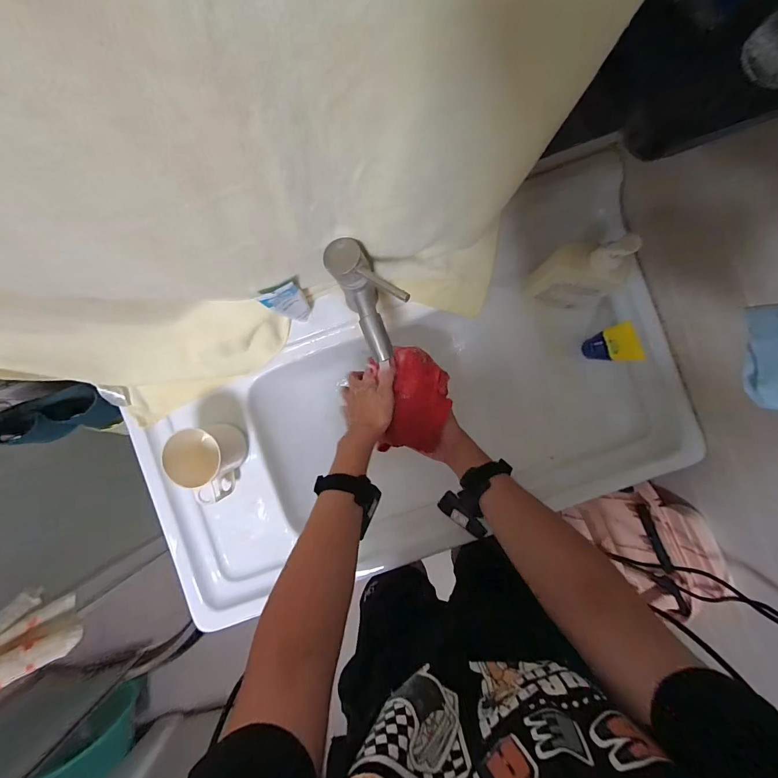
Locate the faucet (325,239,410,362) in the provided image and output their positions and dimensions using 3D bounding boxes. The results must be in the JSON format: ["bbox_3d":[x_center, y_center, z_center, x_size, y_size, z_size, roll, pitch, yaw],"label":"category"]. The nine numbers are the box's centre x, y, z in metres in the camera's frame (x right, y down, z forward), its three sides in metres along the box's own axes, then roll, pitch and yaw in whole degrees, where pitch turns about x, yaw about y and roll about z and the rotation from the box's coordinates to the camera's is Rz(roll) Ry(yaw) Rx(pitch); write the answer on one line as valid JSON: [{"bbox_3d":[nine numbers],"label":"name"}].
[{"bbox_3d":[-0.015,-0.113,0.456,0.071,0.093,0.134,-28,90,1],"label":"faucet"}]

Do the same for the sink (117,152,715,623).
[{"bbox_3d":[0.026,0.041,0.606,0.816,0.153,0.461,-19,90,1],"label":"sink"}]

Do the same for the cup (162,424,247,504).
[{"bbox_3d":[-0.261,0.110,0.554,0.073,0.105,0.113,-23,90,1],"label":"cup"}]

